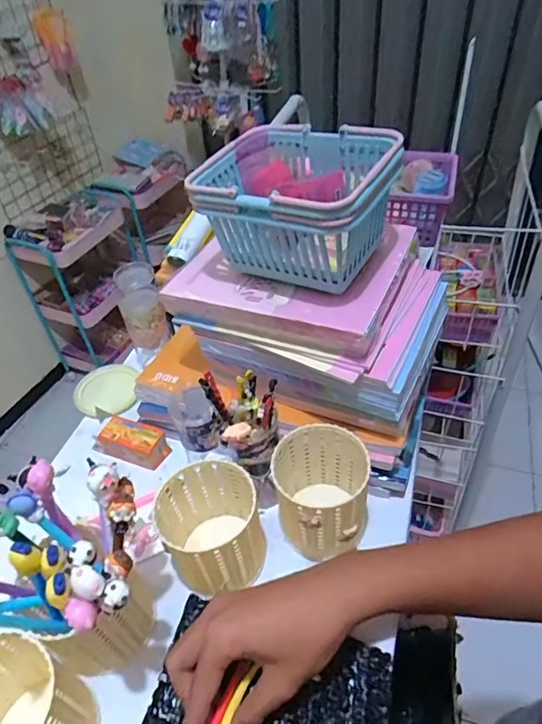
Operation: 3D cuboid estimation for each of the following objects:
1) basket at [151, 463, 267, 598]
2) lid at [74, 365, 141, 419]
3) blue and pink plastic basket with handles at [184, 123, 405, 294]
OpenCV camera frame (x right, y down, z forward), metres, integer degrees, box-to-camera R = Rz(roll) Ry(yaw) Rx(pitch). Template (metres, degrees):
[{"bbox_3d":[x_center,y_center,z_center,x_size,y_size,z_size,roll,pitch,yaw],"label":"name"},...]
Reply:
[{"bbox_3d":[-0.055,0.143,0.447,0.082,0.092,0.095,-10,44,-5],"label":"basket"},{"bbox_3d":[-0.210,0.036,0.634,0.081,0.010,0.072,-20,58,-24],"label":"lid"},{"bbox_3d":[0.023,-0.137,0.439,0.155,0.101,0.125,22,50,26],"label":"blue and pink plastic basket with handles"}]

